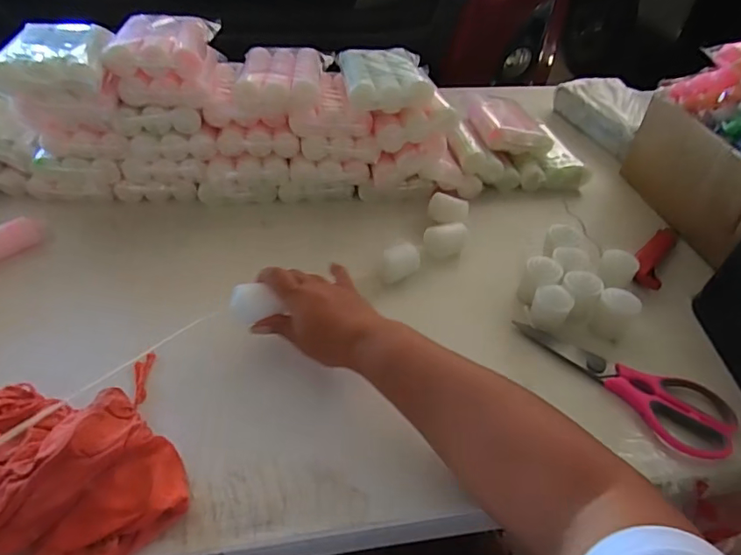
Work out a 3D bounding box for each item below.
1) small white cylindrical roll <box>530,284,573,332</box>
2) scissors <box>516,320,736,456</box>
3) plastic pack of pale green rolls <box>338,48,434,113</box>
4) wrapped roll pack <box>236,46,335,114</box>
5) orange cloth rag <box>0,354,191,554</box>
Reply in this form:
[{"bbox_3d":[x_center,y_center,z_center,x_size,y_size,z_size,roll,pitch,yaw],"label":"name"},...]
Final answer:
[{"bbox_3d":[0.184,0.028,0.503,0.037,0.038,0.032,4,45,1],"label":"small white cylindrical roll"},{"bbox_3d":[0.241,0.088,0.470,0.081,0.010,0.194,-32,55,-30],"label":"scissors"},{"bbox_3d":[0.019,-0.262,0.636,0.106,0.027,0.157,-3,45,-7],"label":"plastic pack of pale green rolls"},{"bbox_3d":[-0.104,-0.252,0.614,0.103,0.034,0.144,-1,45,-5],"label":"wrapped roll pack"},{"bbox_3d":[-0.250,0.132,0.369,0.199,0.037,0.178,-13,46,-16],"label":"orange cloth rag"}]

